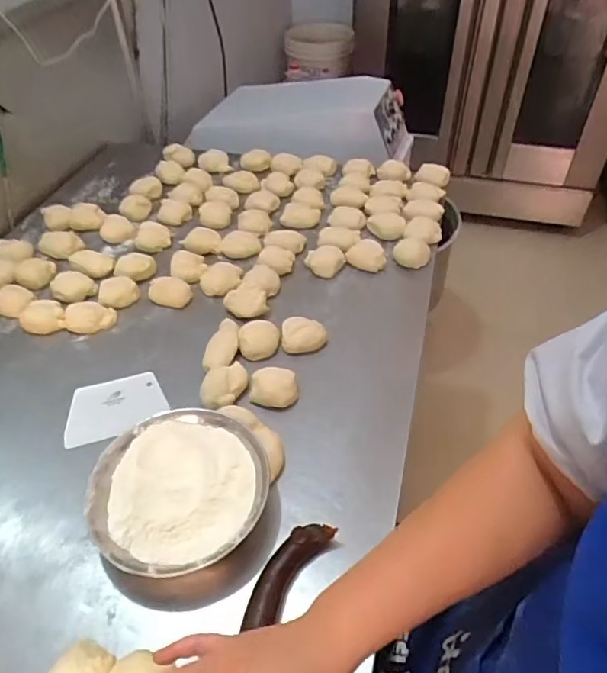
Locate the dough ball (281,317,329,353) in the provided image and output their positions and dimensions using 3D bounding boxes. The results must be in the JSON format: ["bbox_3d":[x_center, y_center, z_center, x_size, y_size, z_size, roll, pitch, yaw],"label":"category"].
[{"bbox_3d":[0.000,-0.005,0.763,0.063,0.022,0.049,-10,46,-6],"label":"dough ball"}]

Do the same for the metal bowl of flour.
[{"bbox_3d":[-0.127,0.177,0.577,0.186,0.055,0.197,-2,46,2],"label":"metal bowl of flour"}]

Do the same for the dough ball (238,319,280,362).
[{"bbox_3d":[-0.064,0.003,0.760,0.060,0.027,0.053,-11,47,-7],"label":"dough ball"}]

